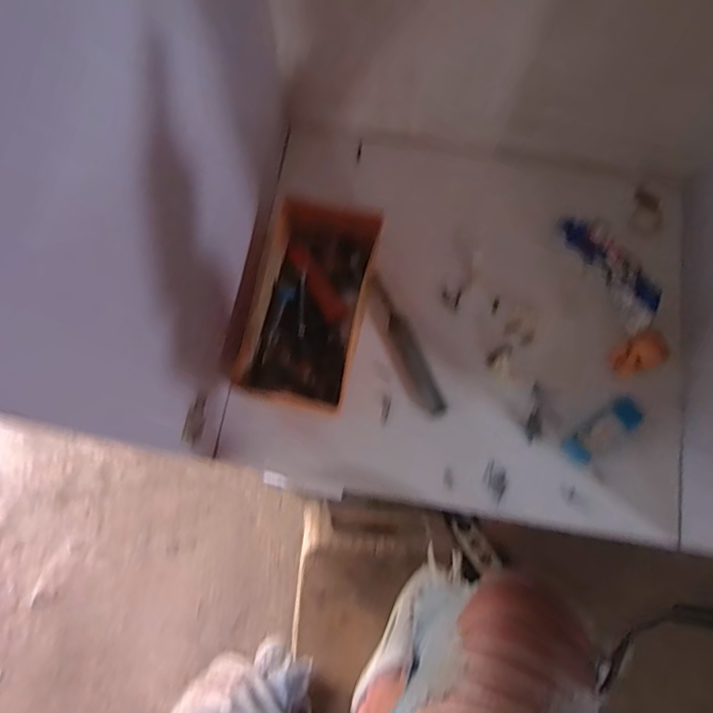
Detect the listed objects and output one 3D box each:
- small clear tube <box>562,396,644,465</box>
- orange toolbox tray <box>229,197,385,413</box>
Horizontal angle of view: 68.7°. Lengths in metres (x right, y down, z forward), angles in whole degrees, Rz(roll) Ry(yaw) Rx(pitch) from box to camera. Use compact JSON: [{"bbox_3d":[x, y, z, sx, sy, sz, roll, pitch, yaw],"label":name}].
[{"bbox_3d":[0.283,0.083,0.596,0.091,0.028,0.034,-35,79,-8],"label":"small clear tube"},{"bbox_3d":[-0.054,-0.057,0.609,0.123,0.075,0.227,13,77,3],"label":"orange toolbox tray"}]

